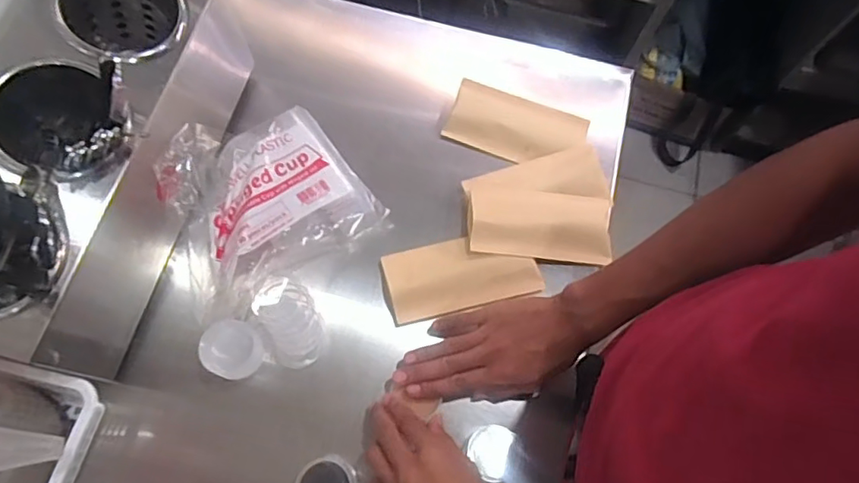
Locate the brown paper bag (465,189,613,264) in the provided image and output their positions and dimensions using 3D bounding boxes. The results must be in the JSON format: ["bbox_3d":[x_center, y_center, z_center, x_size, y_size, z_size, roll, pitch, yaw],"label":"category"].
[{"bbox_3d":[0.121,-0.019,0.603,0.157,0.012,0.075,7,76,-10],"label":"brown paper bag"}]

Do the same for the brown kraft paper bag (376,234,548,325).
[{"bbox_3d":[0.033,0.033,0.585,0.161,0.017,0.072,-12,71,-6],"label":"brown kraft paper bag"}]

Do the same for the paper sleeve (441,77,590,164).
[{"bbox_3d":[0.101,-0.133,0.653,0.154,0.008,0.076,19,86,4],"label":"paper sleeve"}]

